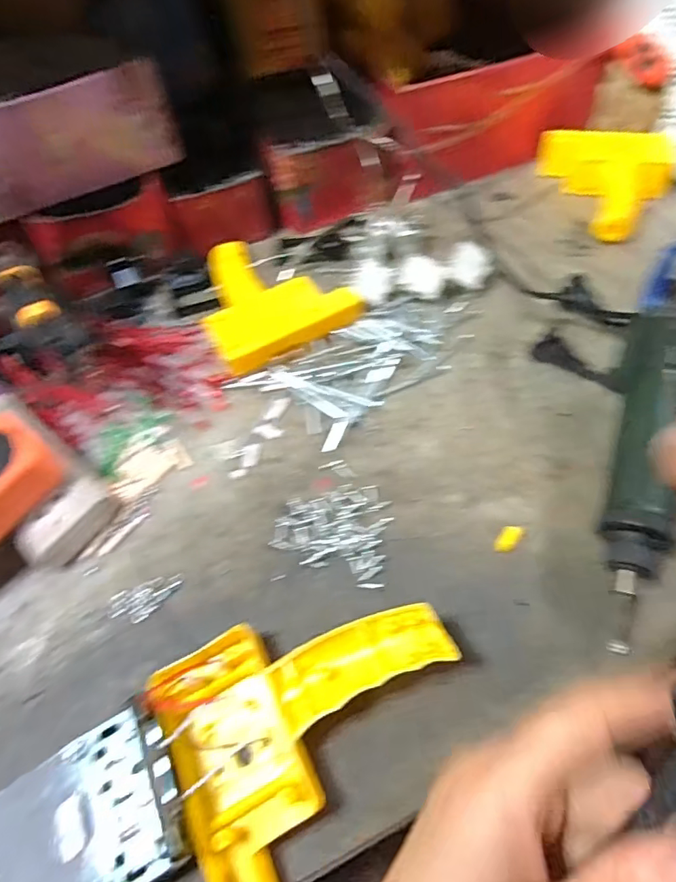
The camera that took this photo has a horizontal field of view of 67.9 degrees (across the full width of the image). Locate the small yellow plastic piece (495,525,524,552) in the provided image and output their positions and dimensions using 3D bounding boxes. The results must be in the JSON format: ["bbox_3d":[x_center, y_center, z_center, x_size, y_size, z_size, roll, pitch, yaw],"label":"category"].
[{"bbox_3d":[0.114,0.065,0.335,0.013,0.004,0.022,28,62,21],"label":"small yellow plastic piece"}]

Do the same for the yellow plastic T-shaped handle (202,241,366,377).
[{"bbox_3d":[-0.066,-0.143,0.474,0.132,0.027,0.161,-24,58,-12],"label":"yellow plastic T-shaped handle"}]

